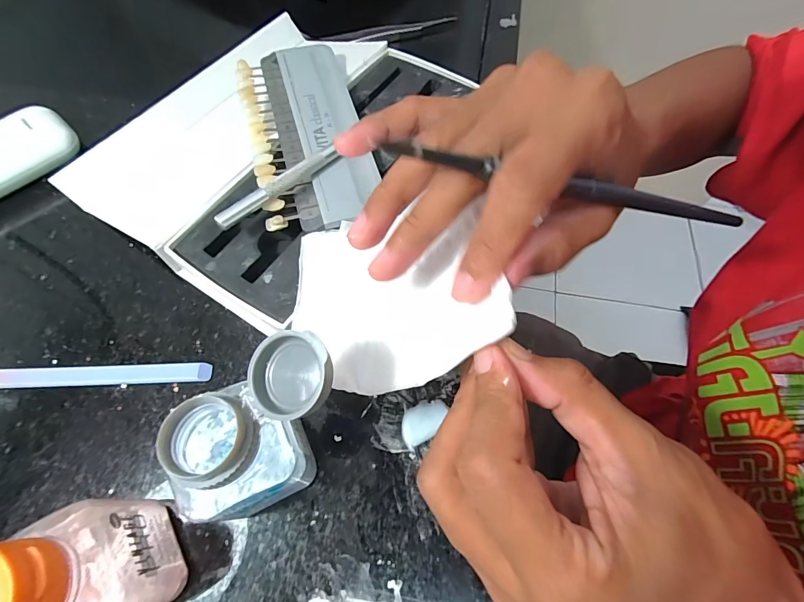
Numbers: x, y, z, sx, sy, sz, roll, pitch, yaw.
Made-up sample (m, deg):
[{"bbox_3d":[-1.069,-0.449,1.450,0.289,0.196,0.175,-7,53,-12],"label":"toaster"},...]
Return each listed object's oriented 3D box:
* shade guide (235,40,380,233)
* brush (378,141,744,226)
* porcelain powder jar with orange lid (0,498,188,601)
[{"bbox_3d":[-0.058,-0.104,0.238,0.065,0.011,0.144,-15,66,-7],"label":"shade guide"},{"bbox_3d":[0.072,-0.044,0.152,0.163,0.007,0.006,6,64,-17],"label":"brush"},{"bbox_3d":[-0.105,0.094,0.131,0.035,0.073,0.037,-32,68,-16],"label":"porcelain powder jar with orange lid"}]

